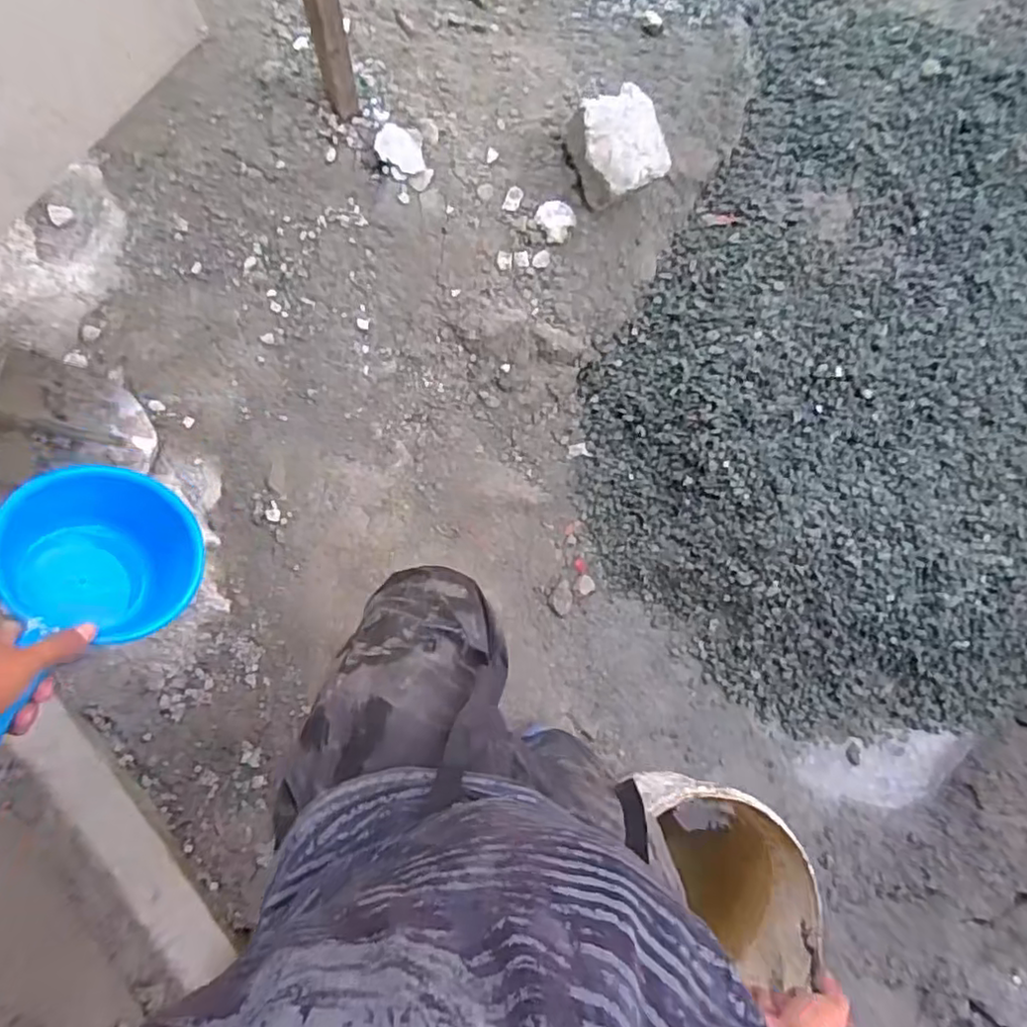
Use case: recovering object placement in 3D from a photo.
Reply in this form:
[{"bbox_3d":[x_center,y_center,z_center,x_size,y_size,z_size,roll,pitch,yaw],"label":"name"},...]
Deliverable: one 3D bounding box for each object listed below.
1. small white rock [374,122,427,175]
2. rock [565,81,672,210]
[{"bbox_3d":[-0.233,-0.753,1.292,0.110,0.032,0.072,30,81,0],"label":"small white rock"},{"bbox_3d":[0.232,-0.787,1.331,0.182,0.124,0.186,-24,91,-7],"label":"rock"}]

